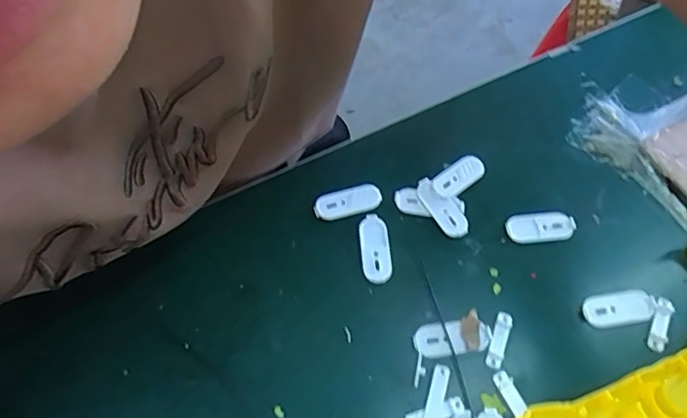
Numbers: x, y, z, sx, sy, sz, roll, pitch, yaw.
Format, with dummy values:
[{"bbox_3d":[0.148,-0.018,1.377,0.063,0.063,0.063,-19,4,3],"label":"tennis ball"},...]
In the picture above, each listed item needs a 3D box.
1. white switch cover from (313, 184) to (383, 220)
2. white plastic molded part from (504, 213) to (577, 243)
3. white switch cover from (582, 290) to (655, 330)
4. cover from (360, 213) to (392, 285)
[{"bbox_3d":[0.003,-0.006,0.390,0.051,0.004,0.021,-12,61,-8],"label":"white switch cover"},{"bbox_3d":[0.146,0.014,0.388,0.051,0.004,0.021,-4,60,-3],"label":"white plastic molded part"},{"bbox_3d":[0.188,0.068,0.357,0.048,0.004,0.022,-6,60,-4],"label":"white switch cover"},{"bbox_3d":[0.023,0.028,0.375,0.020,0.004,0.052,-3,60,-3],"label":"cover"}]

